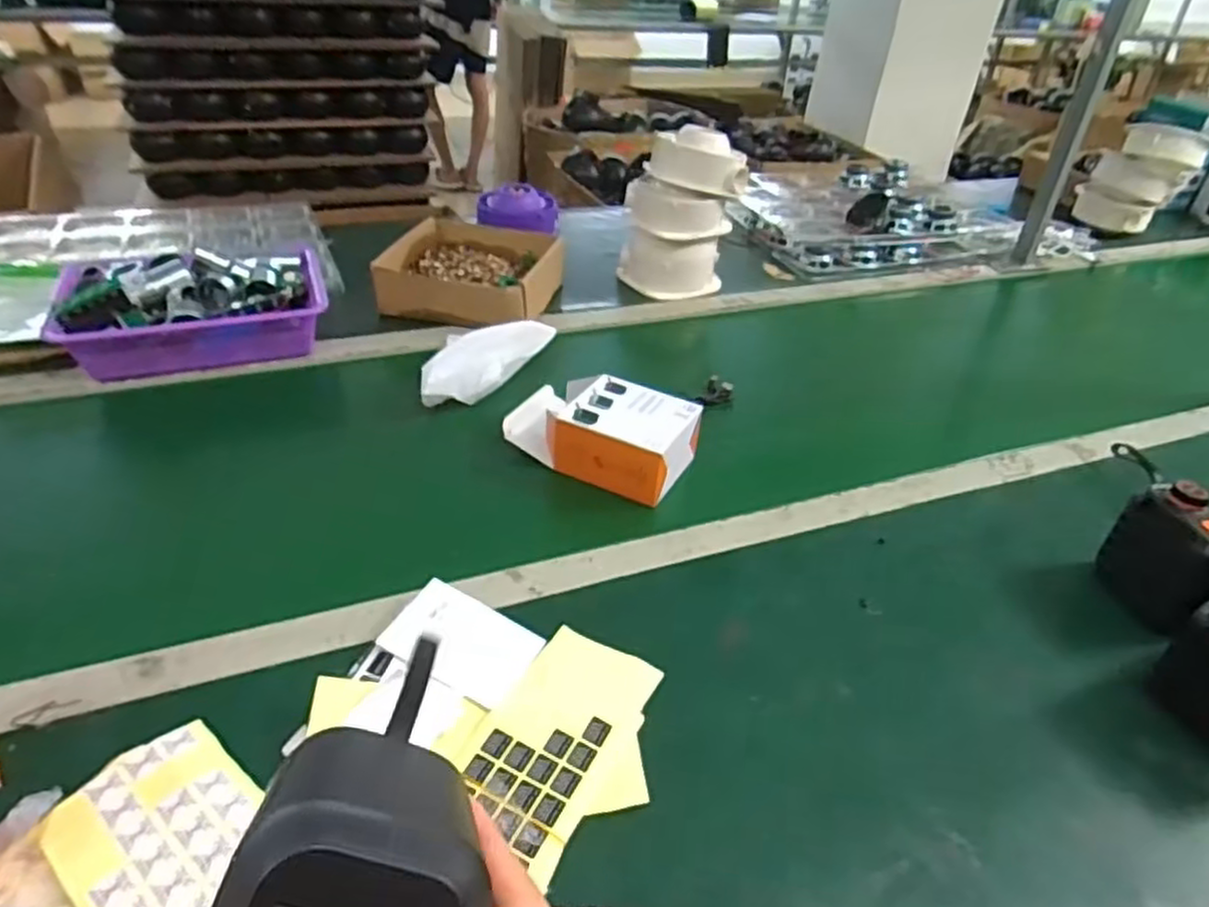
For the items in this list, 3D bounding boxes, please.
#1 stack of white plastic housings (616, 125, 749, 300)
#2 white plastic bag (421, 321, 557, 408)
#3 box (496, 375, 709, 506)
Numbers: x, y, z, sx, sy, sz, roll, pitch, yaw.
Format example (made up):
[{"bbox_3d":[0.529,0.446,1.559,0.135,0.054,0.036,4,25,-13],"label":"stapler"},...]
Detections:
[{"bbox_3d":[0.106,-0.334,1.052,0.121,0.224,0.135,-19,42,-28],"label":"stack of white plastic housings"},{"bbox_3d":[-0.130,-0.107,0.843,0.064,0.065,0.176,19,39,20],"label":"white plastic bag"},{"bbox_3d":[-0.005,-0.027,0.733,0.177,0.060,0.105,19,39,20],"label":"box"}]

